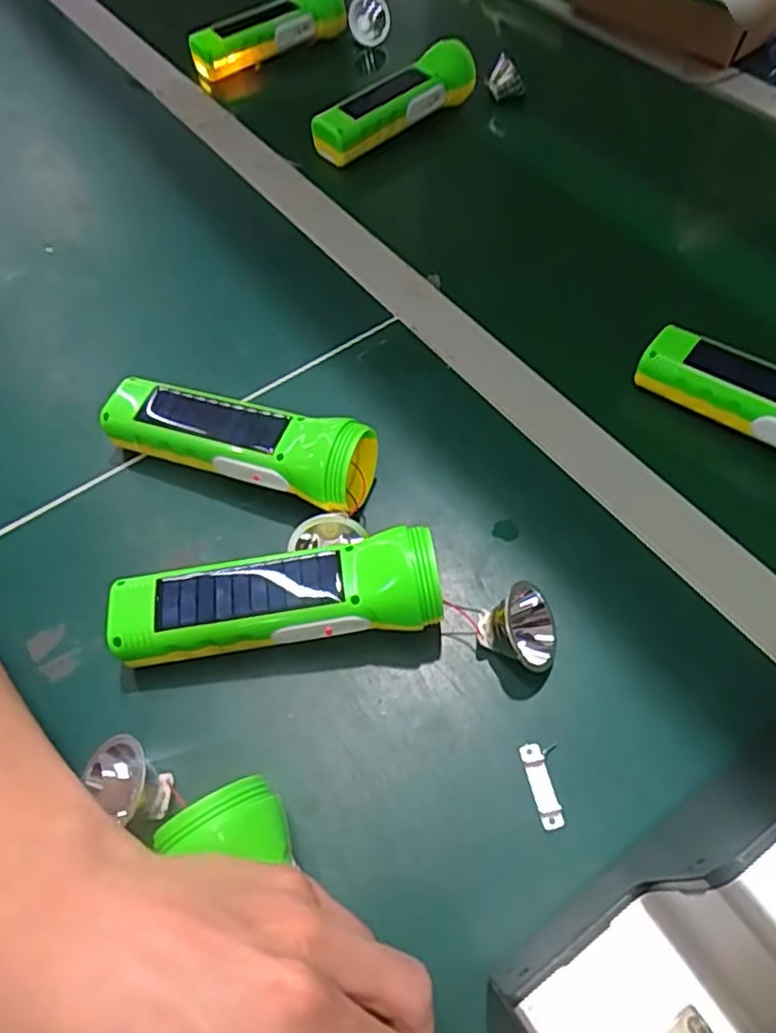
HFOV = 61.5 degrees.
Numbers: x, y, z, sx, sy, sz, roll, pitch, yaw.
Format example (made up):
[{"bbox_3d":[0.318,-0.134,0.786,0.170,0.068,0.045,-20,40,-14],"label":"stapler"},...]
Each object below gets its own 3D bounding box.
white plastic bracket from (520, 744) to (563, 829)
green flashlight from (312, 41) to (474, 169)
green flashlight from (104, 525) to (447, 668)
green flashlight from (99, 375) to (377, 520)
[{"bbox_3d":[0.071,0.124,0.301,0.010,0.004,0.037,-13,59,-4],"label":"white plastic bracket"},{"bbox_3d":[0.004,-0.384,0.596,0.172,0.043,0.054,-38,64,-18],"label":"green flashlight"},{"bbox_3d":[-0.057,0.043,0.334,0.165,0.042,0.049,-7,59,0],"label":"green flashlight"},{"bbox_3d":[-0.090,-0.044,0.385,0.161,0.050,0.046,18,62,14],"label":"green flashlight"}]

